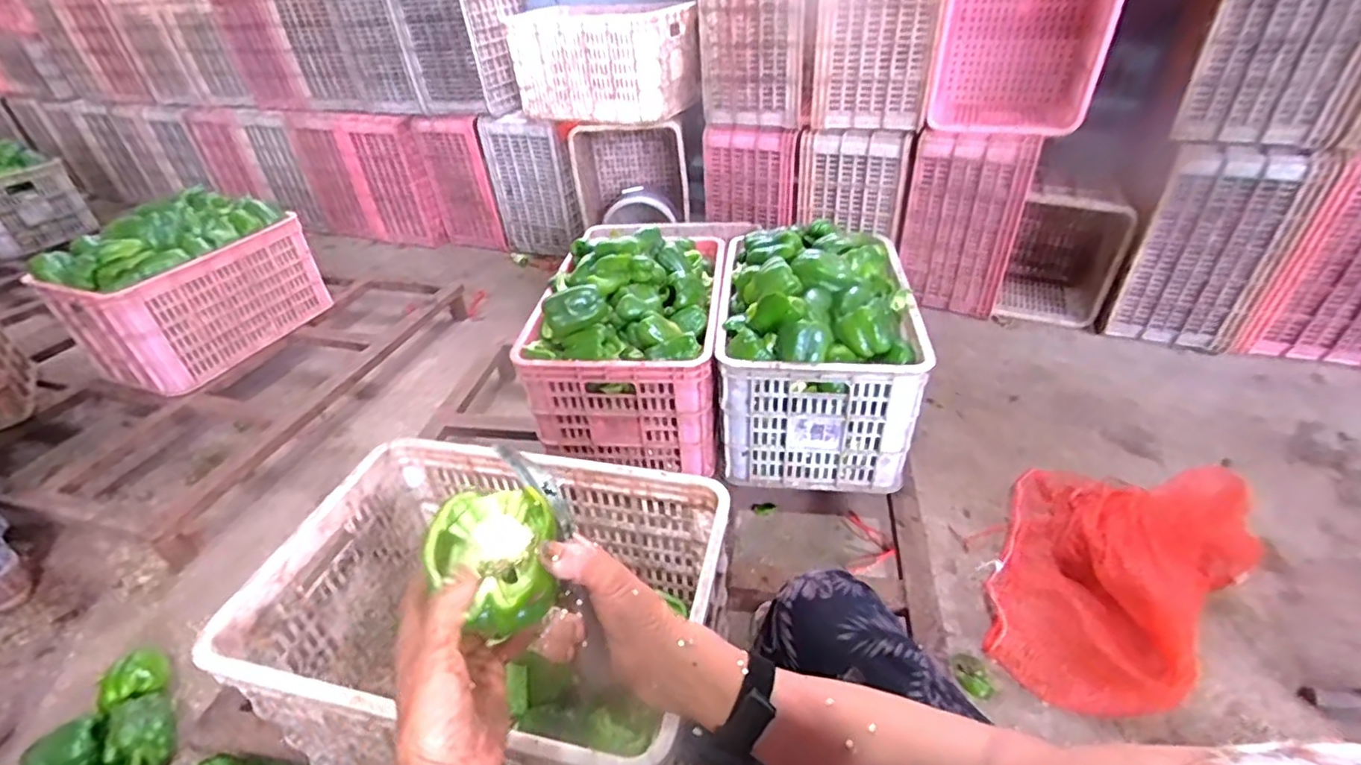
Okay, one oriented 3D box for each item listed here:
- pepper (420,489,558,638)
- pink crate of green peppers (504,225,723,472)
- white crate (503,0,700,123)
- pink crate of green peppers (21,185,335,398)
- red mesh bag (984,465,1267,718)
[{"bbox_3d":[-0.122,0.122,0.417,0.081,0.060,0.085,-3,38,2],"label":"pepper"},{"bbox_3d":[-0.091,-0.090,1.120,0.326,0.309,0.373,0,38,7],"label":"pink crate of green peppers"},{"bbox_3d":[-0.173,-0.802,1.492,0.507,0.232,0.213,16,43,25],"label":"white crate"},{"bbox_3d":[-1.167,-0.233,1.427,0.325,0.337,0.429,15,42,23],"label":"pink crate of green peppers"},{"bbox_3d":[0.629,0.278,0.885,0.297,0.151,0.394,27,48,34],"label":"red mesh bag"}]

